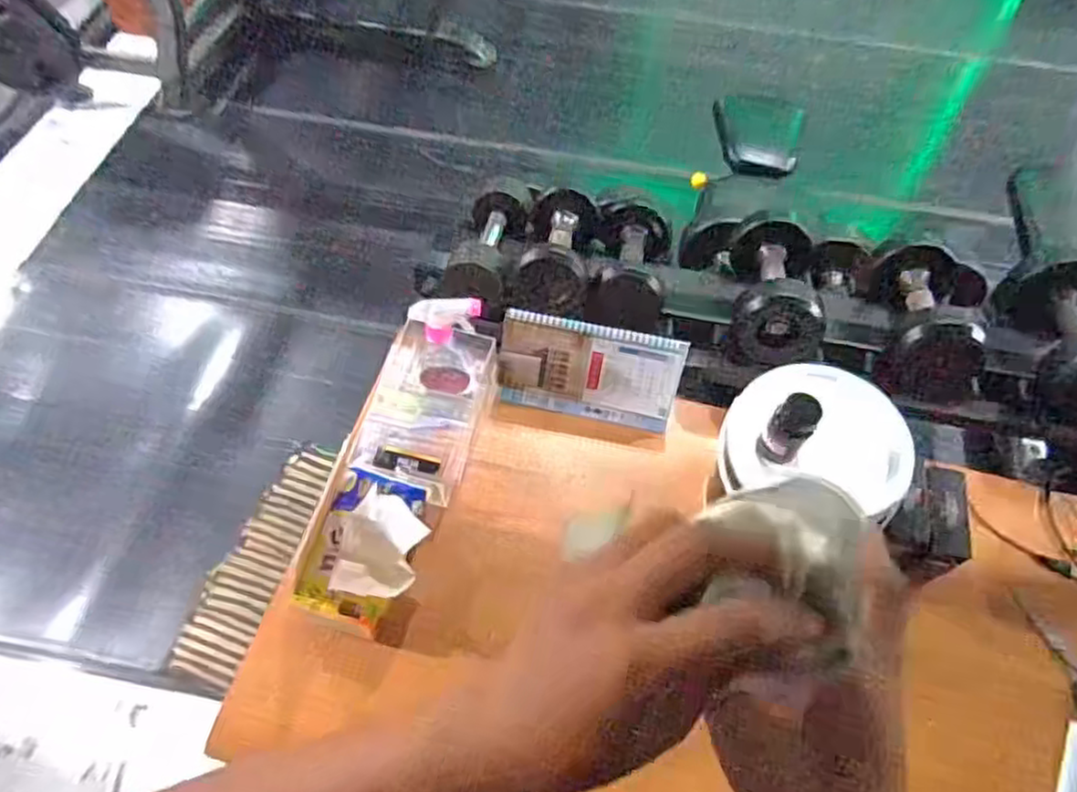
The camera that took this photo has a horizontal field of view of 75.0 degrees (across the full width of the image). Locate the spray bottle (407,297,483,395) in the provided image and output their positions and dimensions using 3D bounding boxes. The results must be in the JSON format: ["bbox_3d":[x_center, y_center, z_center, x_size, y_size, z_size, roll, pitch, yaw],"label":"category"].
[{"bbox_3d":[-0.120,-0.066,0.943,0.087,0.143,0.060,-4,58,-6],"label":"spray bottle"}]

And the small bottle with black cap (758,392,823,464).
[{"bbox_3d":[0.265,0.037,0.741,0.043,0.083,0.043,1,57,-2],"label":"small bottle with black cap"}]

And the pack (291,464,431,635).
[{"bbox_3d":[-0.199,0.176,0.834,0.119,0.084,0.172,10,58,4],"label":"pack"}]

